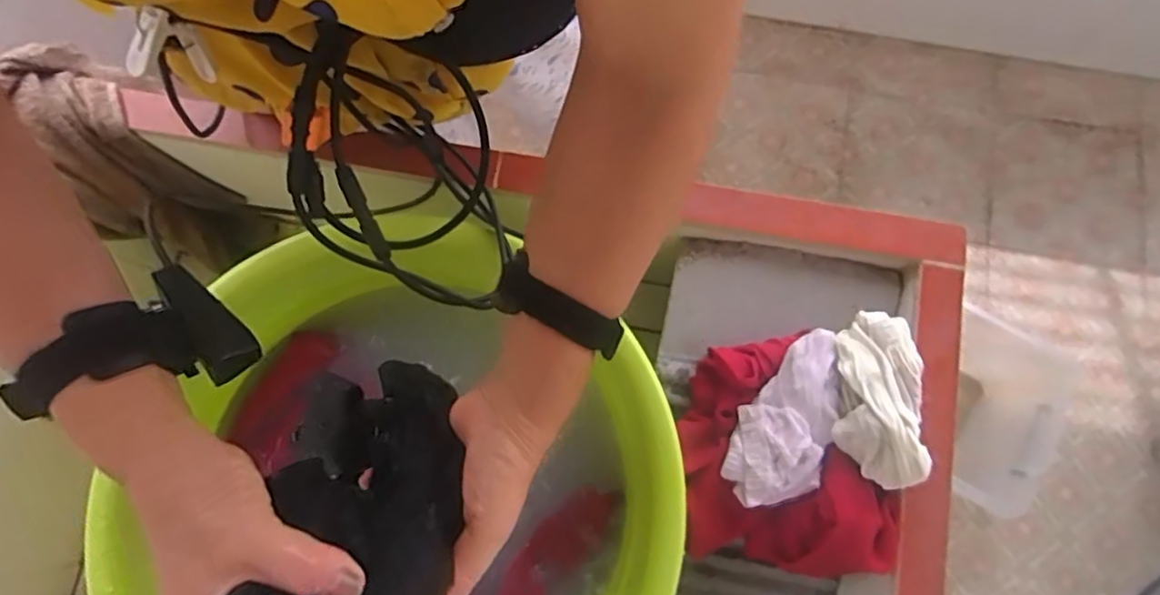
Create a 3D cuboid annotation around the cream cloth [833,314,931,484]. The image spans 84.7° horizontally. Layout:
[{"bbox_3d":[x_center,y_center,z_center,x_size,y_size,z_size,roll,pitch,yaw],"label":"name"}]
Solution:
[{"bbox_3d":[0.217,0.070,0.456,0.058,0.033,0.122,6,77,2],"label":"cream cloth"}]

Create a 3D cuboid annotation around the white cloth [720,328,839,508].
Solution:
[{"bbox_3d":[0.155,0.090,0.478,0.065,0.030,0.134,17,77,4],"label":"white cloth"}]

